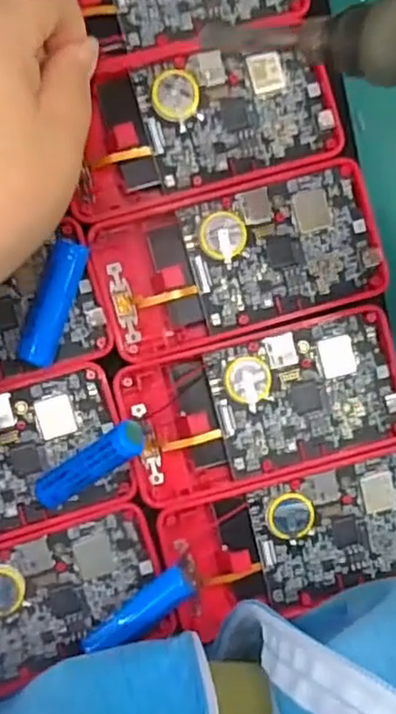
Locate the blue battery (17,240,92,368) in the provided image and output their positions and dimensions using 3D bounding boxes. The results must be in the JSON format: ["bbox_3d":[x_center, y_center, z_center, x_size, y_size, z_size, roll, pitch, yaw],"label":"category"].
[{"bbox_3d":[-0.060,-0.023,0.280,0.014,0.014,0.053,18,89,-5],"label":"blue battery"}]

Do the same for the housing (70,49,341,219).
[{"bbox_3d":[0.001,-0.102,0.294,0.115,0.012,0.060,-16,92,-5],"label":"housing"}]

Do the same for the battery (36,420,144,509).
[{"bbox_3d":[-0.044,0.044,0.269,0.051,0.013,0.013,-36,94,17],"label":"battery"}]

